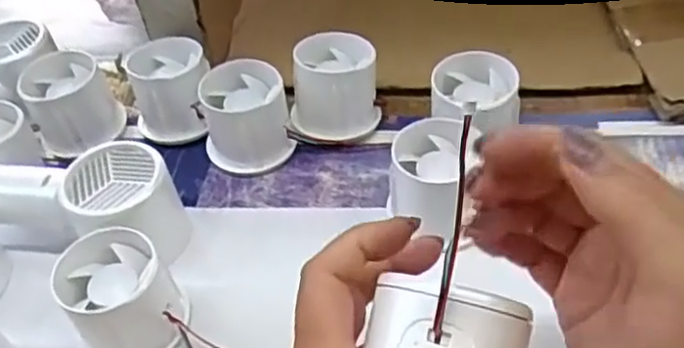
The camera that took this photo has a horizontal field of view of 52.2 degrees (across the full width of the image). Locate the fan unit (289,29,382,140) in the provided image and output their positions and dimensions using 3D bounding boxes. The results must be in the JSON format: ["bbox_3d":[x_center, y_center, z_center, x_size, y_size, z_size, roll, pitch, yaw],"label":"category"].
[{"bbox_3d":[-0.004,-0.053,0.447,0.051,0.058,0.051,-4,46,4],"label":"fan unit"}]

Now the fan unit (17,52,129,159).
[{"bbox_3d":[-0.180,-0.047,0.466,0.055,0.046,0.060,-4,46,4],"label":"fan unit"}]

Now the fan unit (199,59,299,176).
[{"bbox_3d":[-0.062,-0.035,0.442,0.054,0.053,0.056,-14,46,-6],"label":"fan unit"}]

